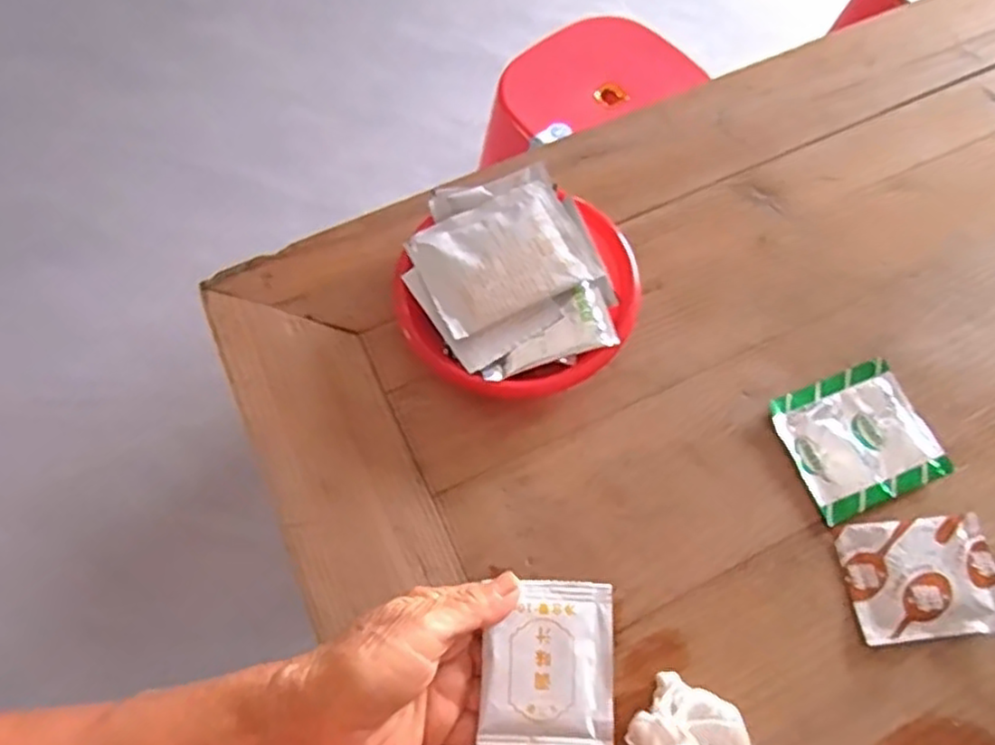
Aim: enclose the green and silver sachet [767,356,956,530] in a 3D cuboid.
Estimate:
[{"bbox_3d":[0.201,0.037,0.406,0.078,0.007,0.074,-20,66,-8],"label":"green and silver sachet"}]

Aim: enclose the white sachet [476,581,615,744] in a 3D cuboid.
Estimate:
[{"bbox_3d":[0.025,0.142,0.347,0.063,0.005,0.078,5,72,-9],"label":"white sachet"}]

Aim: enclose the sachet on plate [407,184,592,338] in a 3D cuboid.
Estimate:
[{"bbox_3d":[0.001,-0.069,0.431,0.093,0.008,0.077,-25,64,-7],"label":"sachet on plate"}]

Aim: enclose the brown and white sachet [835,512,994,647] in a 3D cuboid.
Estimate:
[{"bbox_3d":[0.221,0.105,0.372,0.081,0.009,0.058,-6,65,-1],"label":"brown and white sachet"}]

